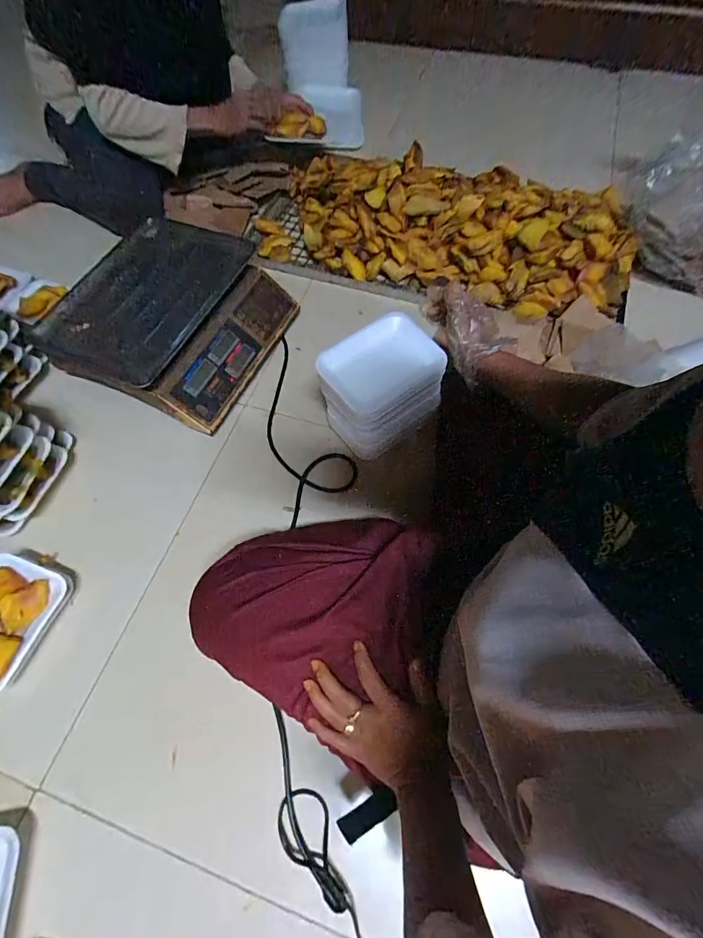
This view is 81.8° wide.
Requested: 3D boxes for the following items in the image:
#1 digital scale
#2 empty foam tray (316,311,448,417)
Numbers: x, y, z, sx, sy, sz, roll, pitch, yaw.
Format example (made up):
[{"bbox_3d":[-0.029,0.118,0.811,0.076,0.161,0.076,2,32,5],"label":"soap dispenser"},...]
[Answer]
[{"bbox_3d":[-0.313,-0.263,0.723,0.318,0.127,0.335,22,66,12],"label":"digital scale"},{"bbox_3d":[0.044,-0.145,0.560,0.155,0.029,0.121,-32,67,-14],"label":"empty foam tray"}]

